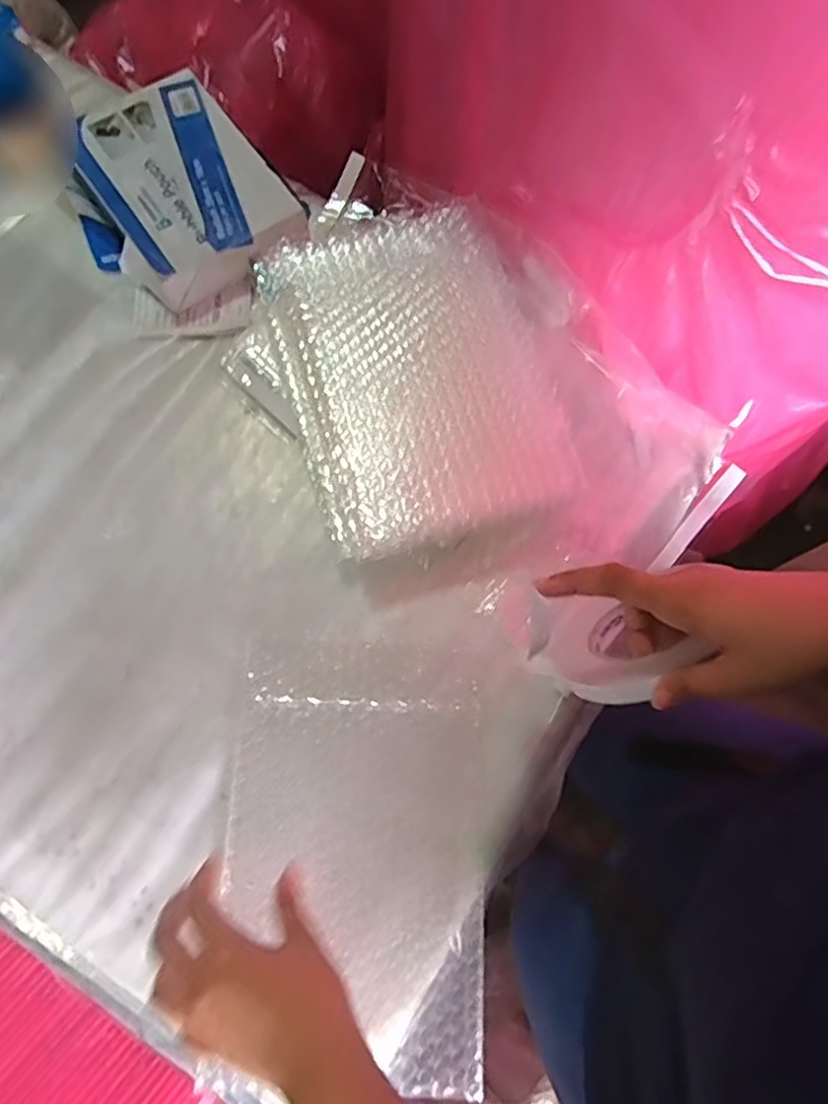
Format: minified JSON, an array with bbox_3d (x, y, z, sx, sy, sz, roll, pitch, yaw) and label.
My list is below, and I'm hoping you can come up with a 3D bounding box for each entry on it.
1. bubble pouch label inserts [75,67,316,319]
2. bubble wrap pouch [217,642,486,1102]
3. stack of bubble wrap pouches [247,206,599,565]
[{"bbox_3d":[-0.222,-0.343,0.637,0.160,0.041,0.219,-34,78,-11],"label":"bubble pouch label inserts"},{"bbox_3d":[-0.043,0.214,0.488,0.188,0.016,0.283,3,70,-2],"label":"bubble wrap pouch"},{"bbox_3d":[-0.003,-0.161,0.579,0.216,0.054,0.327,-16,75,-6],"label":"stack of bubble wrap pouches"}]

